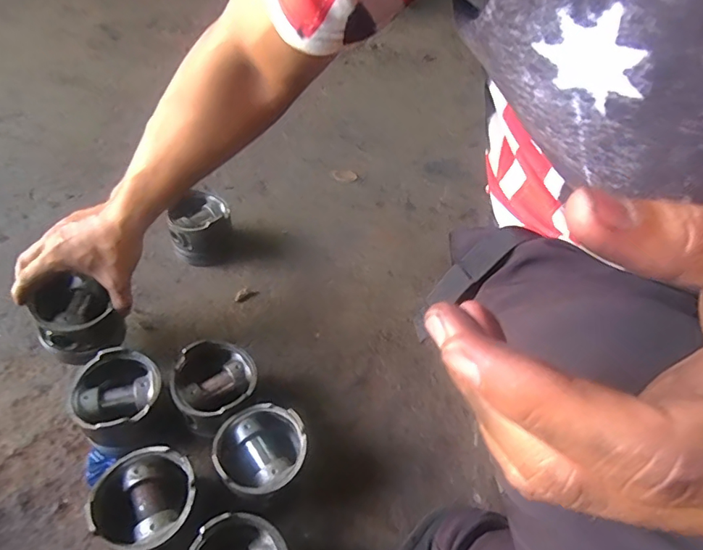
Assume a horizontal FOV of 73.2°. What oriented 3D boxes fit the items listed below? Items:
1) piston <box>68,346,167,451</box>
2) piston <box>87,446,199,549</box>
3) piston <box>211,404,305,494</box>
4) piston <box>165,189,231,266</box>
[{"bbox_3d":[-0.259,0.150,0.543,0.112,0.090,0.090,30,52,19],"label":"piston"},{"bbox_3d":[-0.199,0.234,0.475,0.089,0.081,0.092,-29,58,-28],"label":"piston"},{"bbox_3d":[-0.098,0.200,0.520,0.089,0.086,0.093,3,49,-4],"label":"piston"},{"bbox_3d":[-0.235,-0.068,0.742,0.092,0.091,0.080,-14,52,-18],"label":"piston"}]

